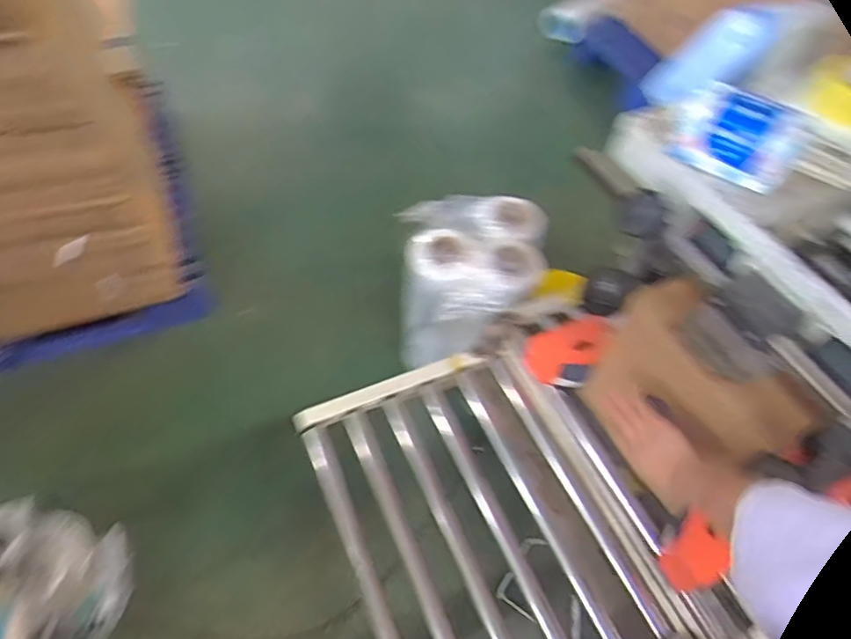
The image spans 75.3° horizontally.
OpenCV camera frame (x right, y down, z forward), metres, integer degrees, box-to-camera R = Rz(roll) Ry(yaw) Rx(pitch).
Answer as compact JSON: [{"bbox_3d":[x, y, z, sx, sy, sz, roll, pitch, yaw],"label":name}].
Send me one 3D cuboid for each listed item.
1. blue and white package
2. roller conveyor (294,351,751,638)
[{"bbox_3d":[0.398,-0.236,0.703,0.142,0.088,0.064,32,59,17],"label":"blue and white package"},{"bbox_3d":[0.112,0.320,0.893,0.467,0.102,0.581,-19,59,-17],"label":"roller conveyor"}]

